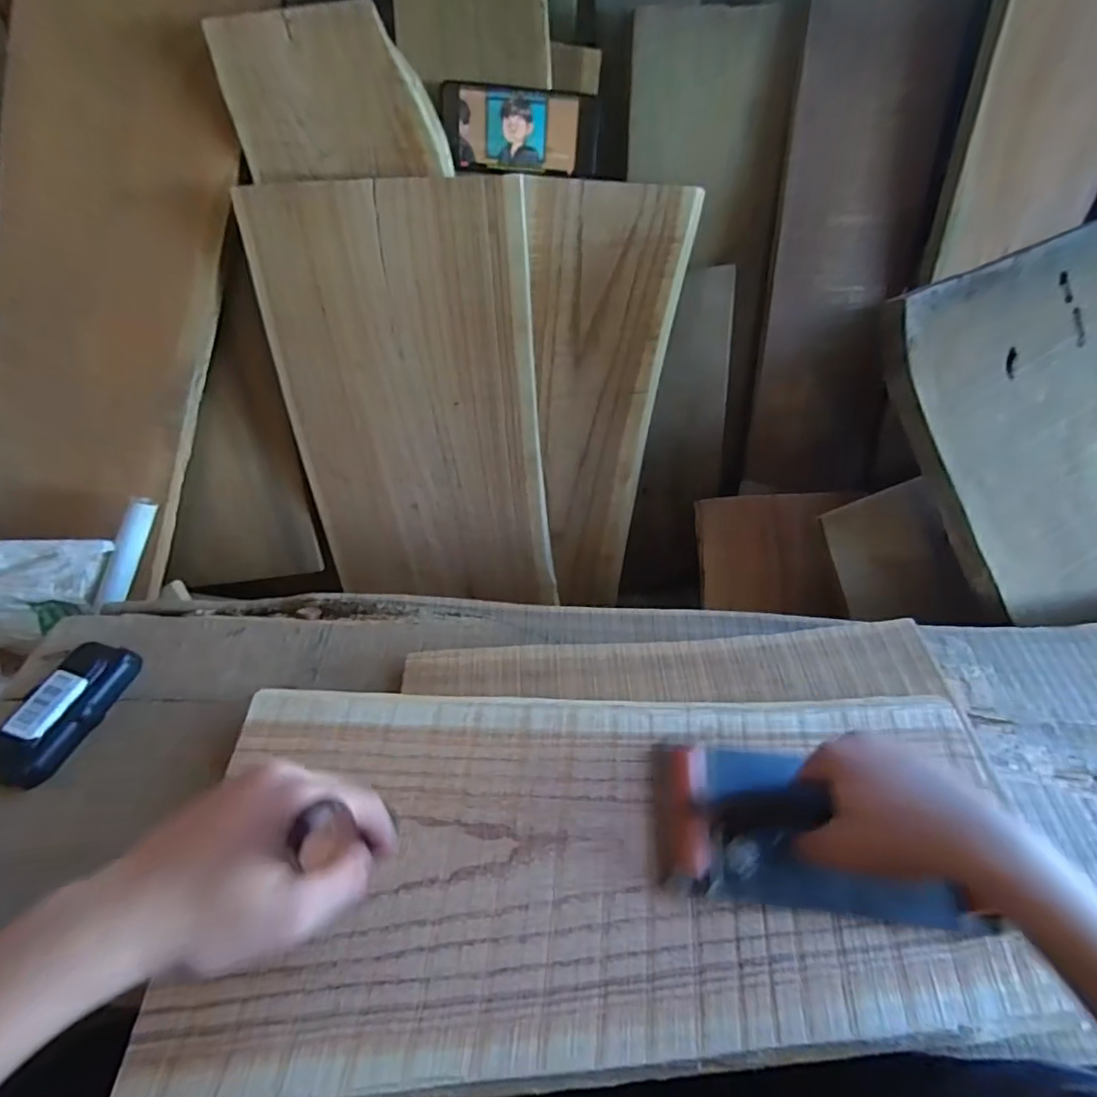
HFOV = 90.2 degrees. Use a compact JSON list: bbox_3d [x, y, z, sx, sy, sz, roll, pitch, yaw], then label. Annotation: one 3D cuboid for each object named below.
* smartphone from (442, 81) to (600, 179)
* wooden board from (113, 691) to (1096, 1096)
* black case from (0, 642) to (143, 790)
[{"bbox_3d":[-0.027,-0.432,0.567,0.157,0.073,0.008,2,29,-2],"label":"smartphone"},{"bbox_3d":[0.054,0.210,0.371,0.547,0.033,0.224,0,46,-4],"label":"wooden board"},{"bbox_3d":[-0.377,0.125,0.426,0.046,0.041,0.109,14,46,9],"label":"black case"}]

